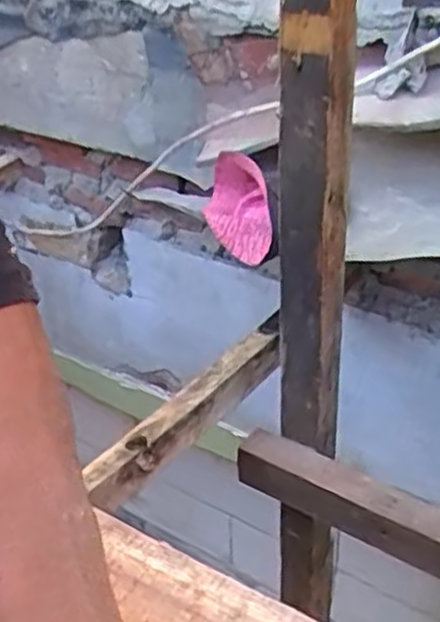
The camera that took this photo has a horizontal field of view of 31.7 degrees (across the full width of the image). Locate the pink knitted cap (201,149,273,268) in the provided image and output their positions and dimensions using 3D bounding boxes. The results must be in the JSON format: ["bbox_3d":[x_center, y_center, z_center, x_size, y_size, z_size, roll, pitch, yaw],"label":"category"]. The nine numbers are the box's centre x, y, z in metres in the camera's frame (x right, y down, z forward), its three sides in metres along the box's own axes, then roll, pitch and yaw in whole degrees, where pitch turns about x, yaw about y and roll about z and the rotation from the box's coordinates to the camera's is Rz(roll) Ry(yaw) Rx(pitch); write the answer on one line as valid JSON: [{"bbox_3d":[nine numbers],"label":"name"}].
[{"bbox_3d":[0.022,-0.162,1.131,0.088,0.104,0.245,-2,32,-1],"label":"pink knitted cap"}]

